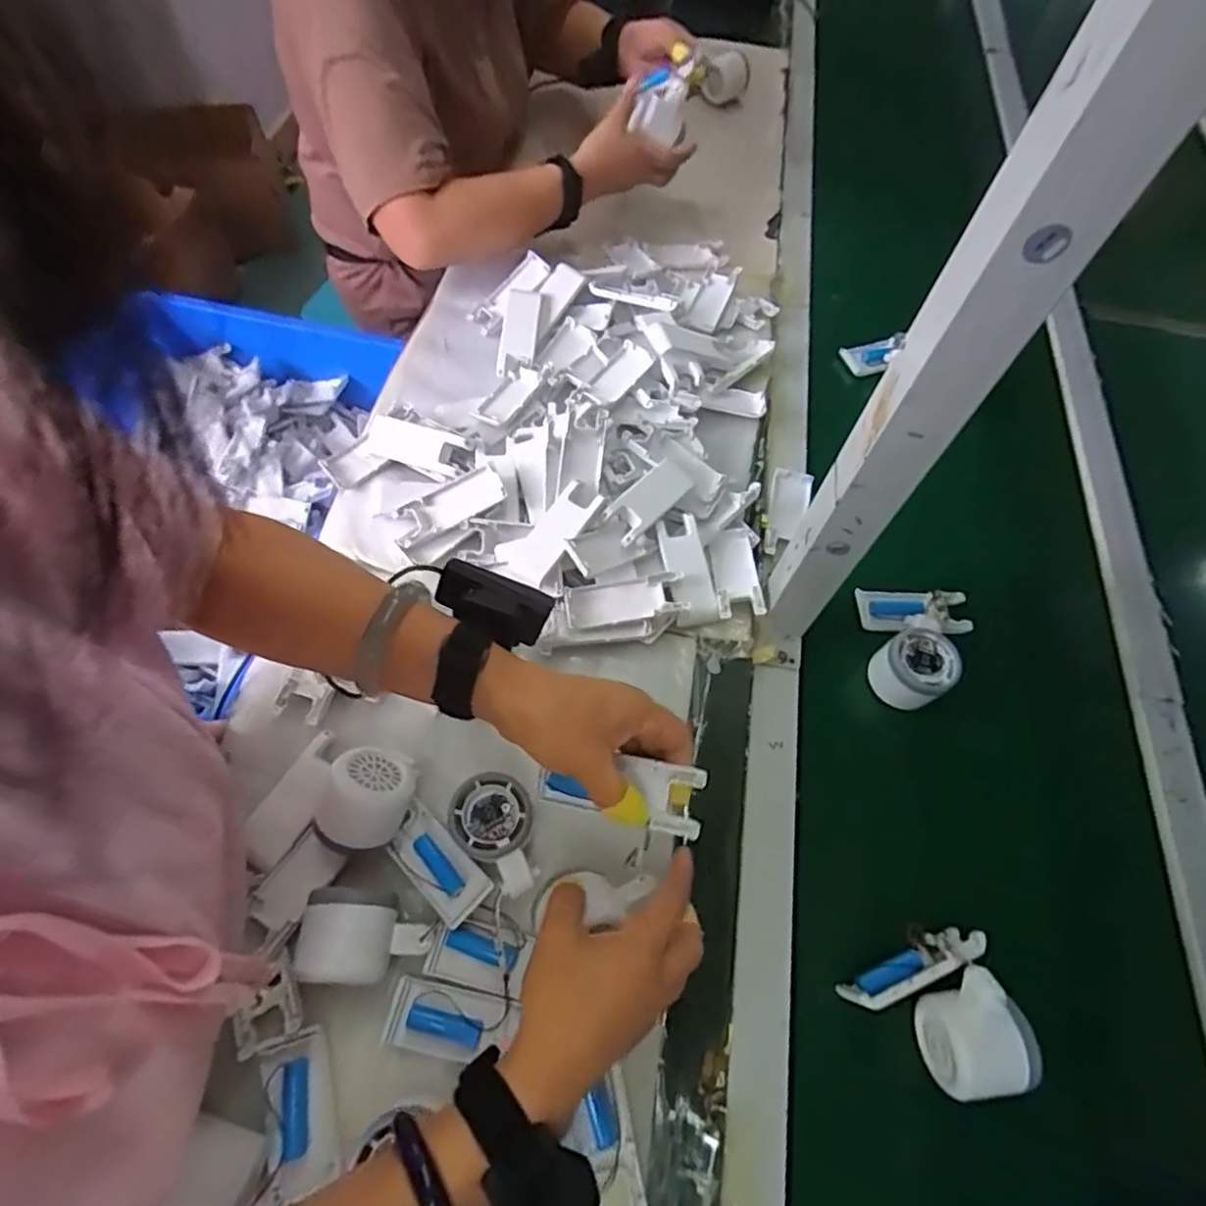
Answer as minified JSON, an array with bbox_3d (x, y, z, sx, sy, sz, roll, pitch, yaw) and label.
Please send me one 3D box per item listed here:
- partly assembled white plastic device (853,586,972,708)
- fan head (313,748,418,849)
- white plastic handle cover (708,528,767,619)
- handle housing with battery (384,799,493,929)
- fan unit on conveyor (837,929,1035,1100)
[{"bbox_3d":[0.291,0.034,0.579,0.102,0.051,0.122,6,62,-1],"label":"partly assembled white plastic device"},{"bbox_3d":[-0.163,0.139,0.458,0.057,0.061,0.067,19,63,6],"label":"fan head"},{"bbox_3d":[0.121,-0.027,0.592,0.039,0.016,0.100,4,48,-2],"label":"white plastic handle cover"},{"bbox_3d":[-0.121,0.188,0.468,0.087,0.023,0.039,40,67,16],"label":"handle housing with battery"},{"bbox_3d":[0.232,0.280,0.433,0.105,0.057,0.091,-18,65,-13],"label":"fan unit on conveyor"}]

